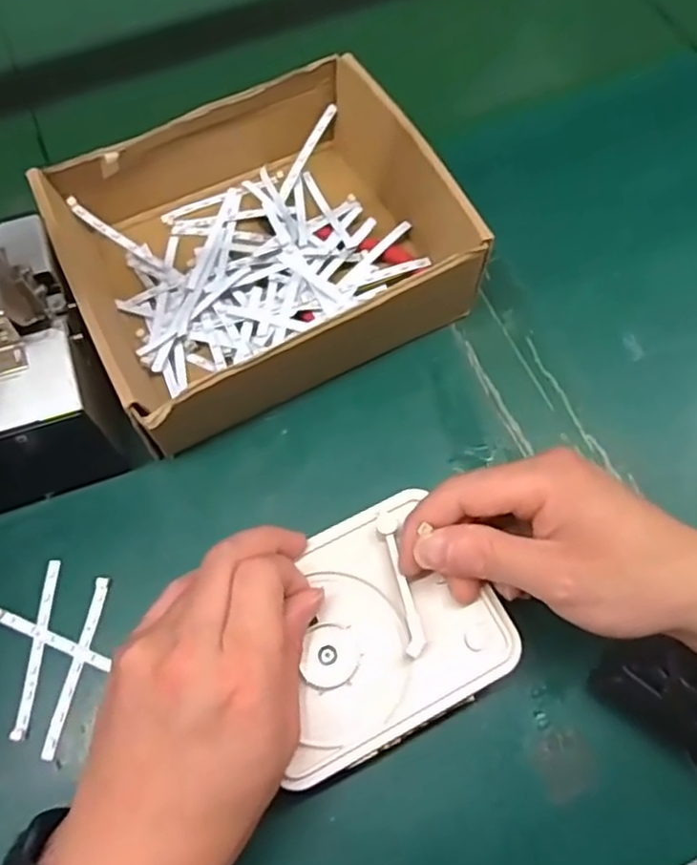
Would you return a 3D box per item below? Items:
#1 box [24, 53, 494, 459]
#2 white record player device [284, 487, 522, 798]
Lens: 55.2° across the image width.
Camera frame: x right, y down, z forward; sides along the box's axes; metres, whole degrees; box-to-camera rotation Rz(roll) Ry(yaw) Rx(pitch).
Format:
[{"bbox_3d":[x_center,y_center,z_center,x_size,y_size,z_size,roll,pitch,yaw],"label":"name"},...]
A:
[{"bbox_3d":[-0.054,-0.112,0.403,0.209,0.077,0.175,-27,67,-11],"label":"box"},{"bbox_3d":[0.011,0.087,0.306,0.110,0.022,0.097,-24,67,-10],"label":"white record player device"}]

